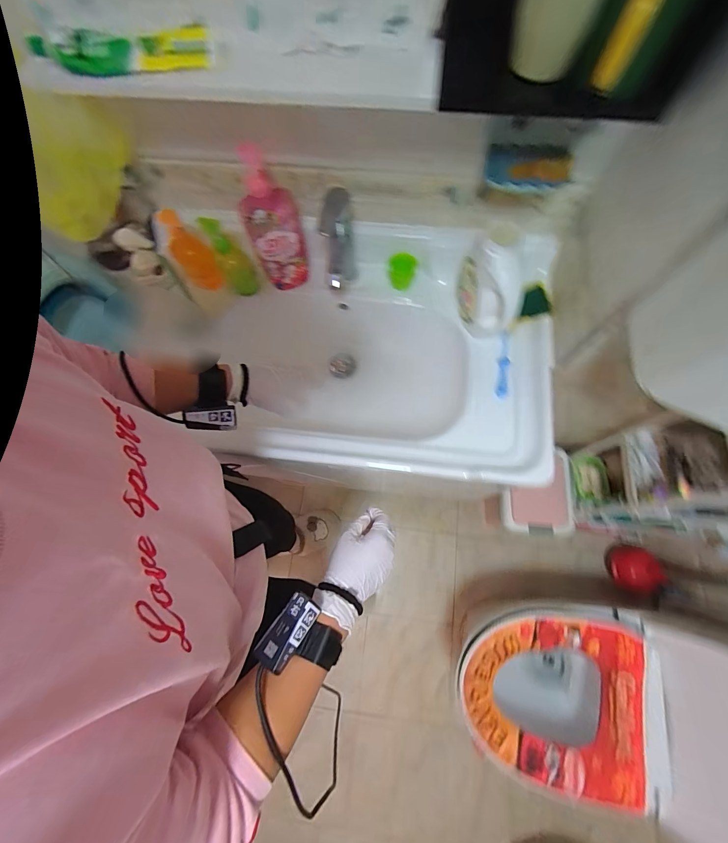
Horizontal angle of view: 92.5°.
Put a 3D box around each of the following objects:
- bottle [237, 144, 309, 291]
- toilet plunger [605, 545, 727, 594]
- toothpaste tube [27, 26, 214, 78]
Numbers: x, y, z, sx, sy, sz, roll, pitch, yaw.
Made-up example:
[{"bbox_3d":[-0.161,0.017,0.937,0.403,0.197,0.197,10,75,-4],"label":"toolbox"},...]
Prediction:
[{"bbox_3d":[-0.157,-0.346,0.629,0.101,0.250,0.053,-23,74,-6],"label":"bottle"},{"bbox_3d":[0.916,0.437,0.974,0.125,0.565,0.134,0,73,1],"label":"toilet plunger"},{"bbox_3d":[-0.275,-0.432,0.403,0.192,0.024,0.053,-5,73,0],"label":"toothpaste tube"}]

